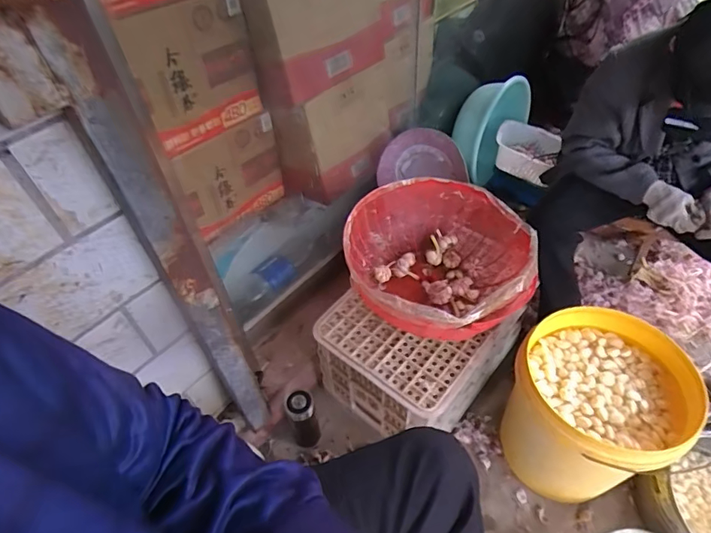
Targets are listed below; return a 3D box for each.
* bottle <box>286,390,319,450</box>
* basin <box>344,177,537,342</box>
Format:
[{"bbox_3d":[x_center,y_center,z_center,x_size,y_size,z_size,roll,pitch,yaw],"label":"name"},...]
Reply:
[{"bbox_3d":[-0.136,0.413,1.214,0.072,0.219,0.066,-3,48,3],"label":"bottle"},{"bbox_3d":[0.210,-0.012,1.177,0.451,0.192,0.500,8,49,12],"label":"basin"}]

